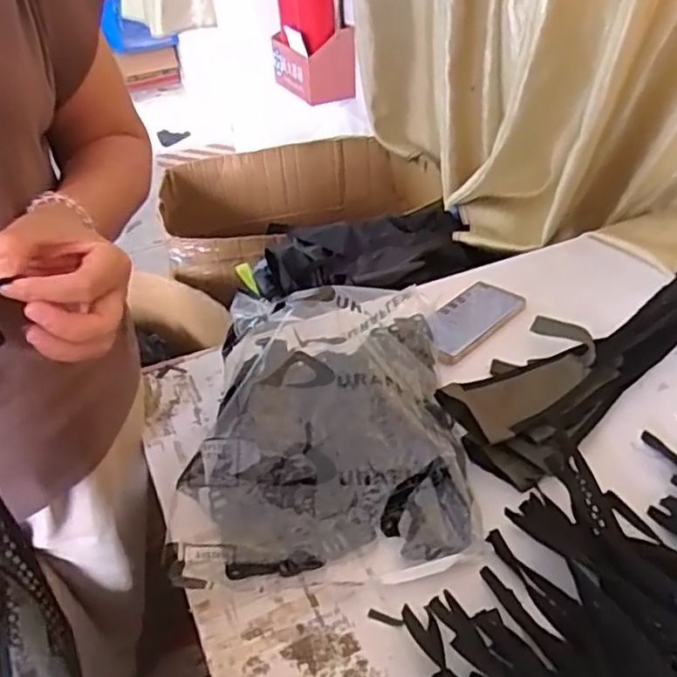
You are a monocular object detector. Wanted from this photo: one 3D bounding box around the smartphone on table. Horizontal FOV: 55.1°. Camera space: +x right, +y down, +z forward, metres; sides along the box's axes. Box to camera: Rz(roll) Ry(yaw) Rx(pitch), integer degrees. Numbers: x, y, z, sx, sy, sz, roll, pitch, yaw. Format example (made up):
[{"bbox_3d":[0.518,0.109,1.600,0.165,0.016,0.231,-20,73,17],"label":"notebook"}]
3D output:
[{"bbox_3d":[0.163,-0.027,0.812,0.075,0.014,0.166,32,49,32],"label":"smartphone on table"}]

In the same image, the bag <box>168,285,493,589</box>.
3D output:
[{"bbox_3d":[-0.016,0.069,0.632,0.255,0.117,0.312,-4,37,0],"label":"bag"}]

